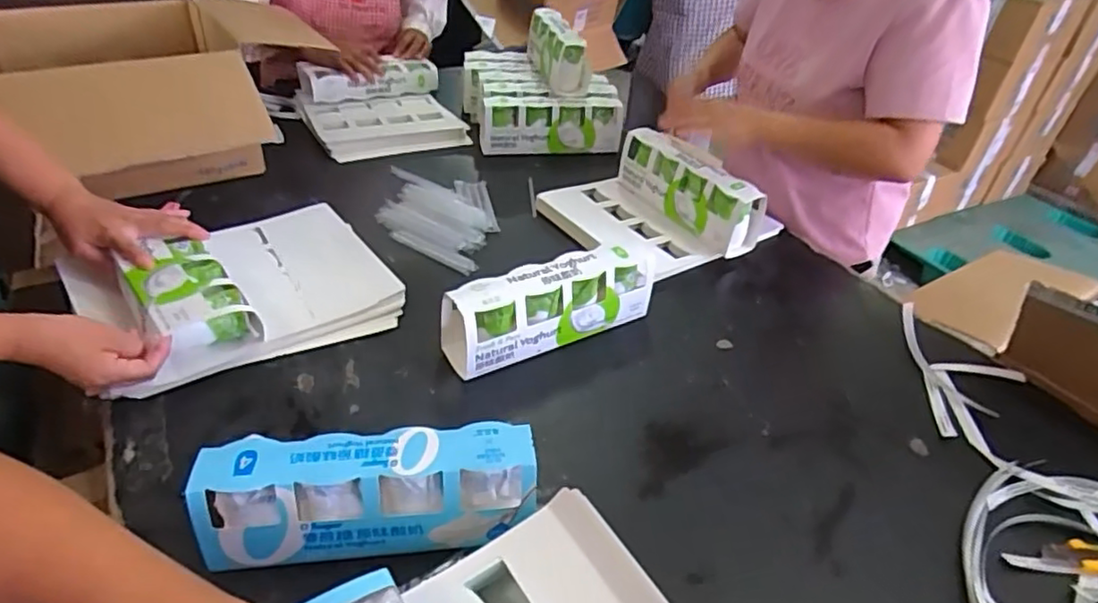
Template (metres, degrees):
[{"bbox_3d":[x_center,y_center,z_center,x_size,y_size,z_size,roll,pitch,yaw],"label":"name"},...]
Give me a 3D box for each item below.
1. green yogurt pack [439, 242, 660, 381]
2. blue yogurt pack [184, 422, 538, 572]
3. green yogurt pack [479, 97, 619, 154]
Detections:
[{"bbox_3d":[0.004,0.002,0.788,0.273,0.100,0.068,-17,43,-26],"label":"green yogurt pack"},{"bbox_3d":[-0.150,0.170,0.550,0.271,0.102,0.070,-2,38,-10],"label":"blue yogurt pack"},{"bbox_3d":[0.003,-0.347,1.265,0.275,0.111,0.066,-5,39,-14],"label":"green yogurt pack"}]

